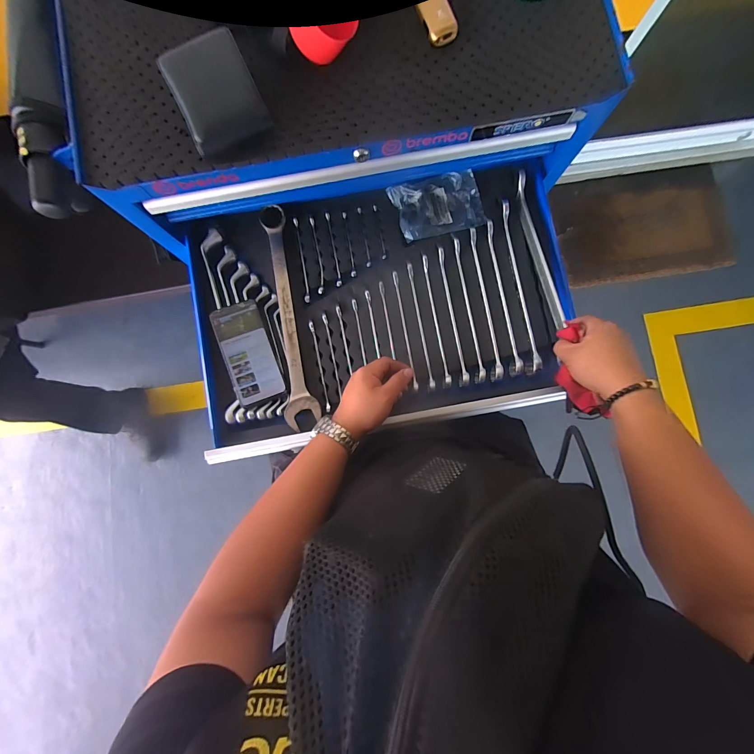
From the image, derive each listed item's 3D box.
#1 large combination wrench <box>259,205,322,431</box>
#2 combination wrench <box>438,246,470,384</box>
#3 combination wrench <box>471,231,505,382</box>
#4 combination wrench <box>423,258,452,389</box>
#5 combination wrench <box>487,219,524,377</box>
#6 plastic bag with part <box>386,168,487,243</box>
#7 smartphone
[{"bbox_3d":[-0.141,-0.094,0.539,0.052,0.013,0.350,-8,85,-5],"label":"large combination wrench"},{"bbox_3d":[0.124,-0.097,0.539,0.016,0.013,0.224,-8,85,-1],"label":"combination wrench"},{"bbox_3d":[0.176,-0.116,0.538,0.018,0.016,0.244,-8,85,-1],"label":"combination wrench"},{"bbox_3d":[0.096,-0.091,0.542,0.012,0.022,0.215,-9,85,-1],"label":"combination wrench"},{"bbox_3d":[0.206,-0.127,0.538,0.021,0.016,0.250,-9,85,-1],"label":"combination wrench"},{"bbox_3d":[0.100,-0.279,0.551,0.141,0.020,0.093,-12,85,-1],"label":"plastic bag with part"},{"bbox_3d":[-0.202,-0.038,0.533,0.074,0.010,0.162,-19,85,-11],"label":"smartphone"}]

